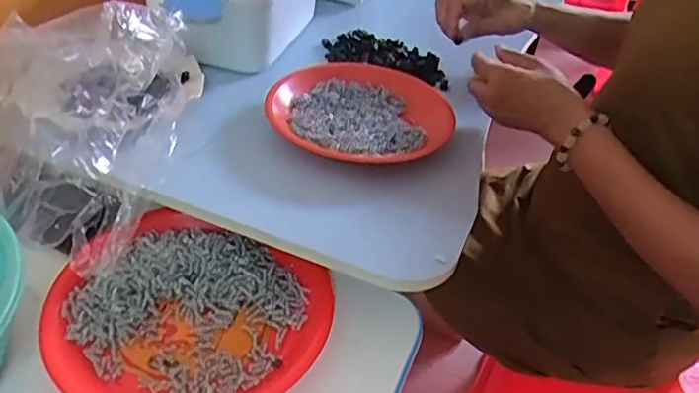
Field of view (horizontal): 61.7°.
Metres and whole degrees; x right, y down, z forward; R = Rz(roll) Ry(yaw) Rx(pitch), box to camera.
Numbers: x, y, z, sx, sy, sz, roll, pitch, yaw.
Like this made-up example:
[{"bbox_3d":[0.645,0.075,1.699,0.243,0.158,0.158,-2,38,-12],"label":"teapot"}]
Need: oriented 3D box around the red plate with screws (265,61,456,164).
[{"bbox_3d":[0.013,-0.088,0.603,0.183,0.030,0.188,4,40,-3],"label":"red plate with screws"}]

